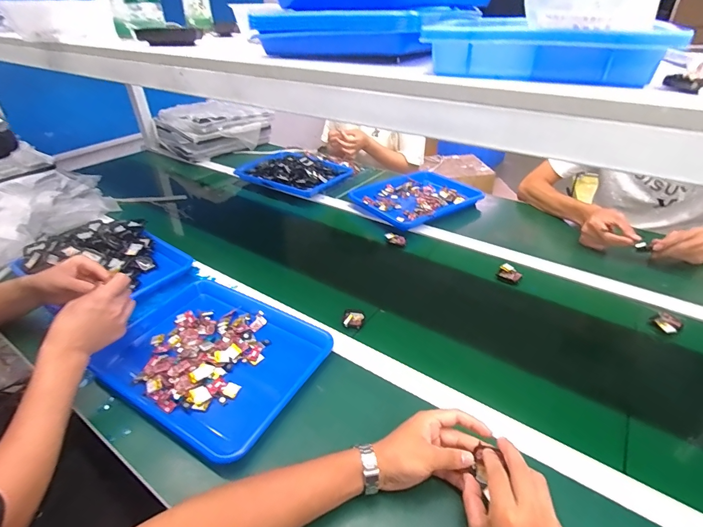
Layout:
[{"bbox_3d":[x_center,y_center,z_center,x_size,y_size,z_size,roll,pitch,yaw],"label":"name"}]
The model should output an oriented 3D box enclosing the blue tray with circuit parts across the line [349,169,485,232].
[{"bbox_3d":[0.190,-0.198,1.099,0.340,0.030,0.287,-20,39,-25],"label":"blue tray with circuit parts across the line"}]

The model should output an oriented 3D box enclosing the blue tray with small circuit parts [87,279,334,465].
[{"bbox_3d":[-0.220,0.149,0.620,0.328,0.042,0.254,20,40,26],"label":"blue tray with small circuit parts"}]

